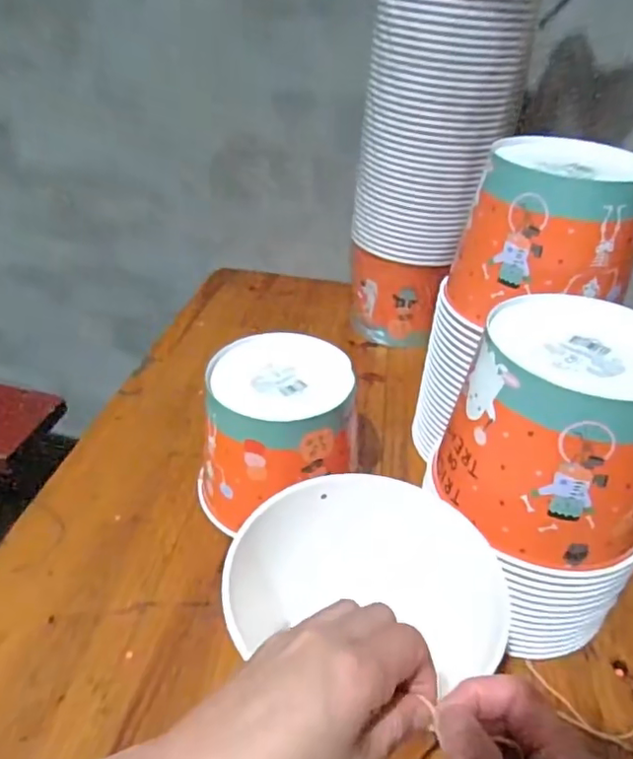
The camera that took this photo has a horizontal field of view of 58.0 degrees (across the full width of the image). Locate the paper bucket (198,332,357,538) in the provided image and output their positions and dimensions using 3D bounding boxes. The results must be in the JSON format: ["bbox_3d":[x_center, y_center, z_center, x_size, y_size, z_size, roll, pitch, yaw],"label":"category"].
[{"bbox_3d":[-0.040,0.054,0.537,0.138,0.134,0.140,3,36,-2],"label":"paper bucket"}]

